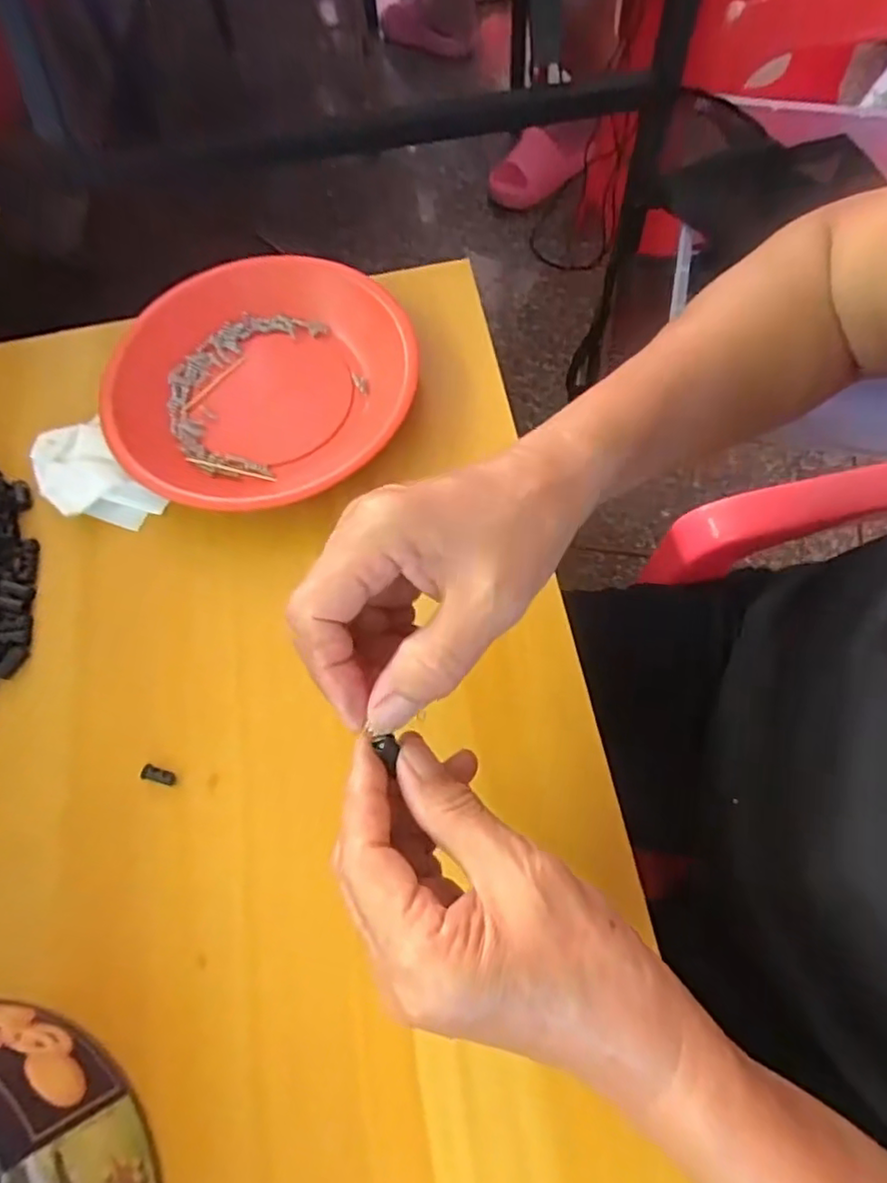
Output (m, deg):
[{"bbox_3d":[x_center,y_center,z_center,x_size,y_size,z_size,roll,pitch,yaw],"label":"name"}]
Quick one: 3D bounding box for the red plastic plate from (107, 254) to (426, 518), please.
[{"bbox_3d":[-0.117,-0.137,0.417,0.194,0.034,0.172,-36,69,-12],"label":"red plastic plate"}]

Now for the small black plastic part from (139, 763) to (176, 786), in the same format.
[{"bbox_3d":[-0.146,0.093,0.329,0.018,0.004,0.008,9,67,7],"label":"small black plastic part"}]

